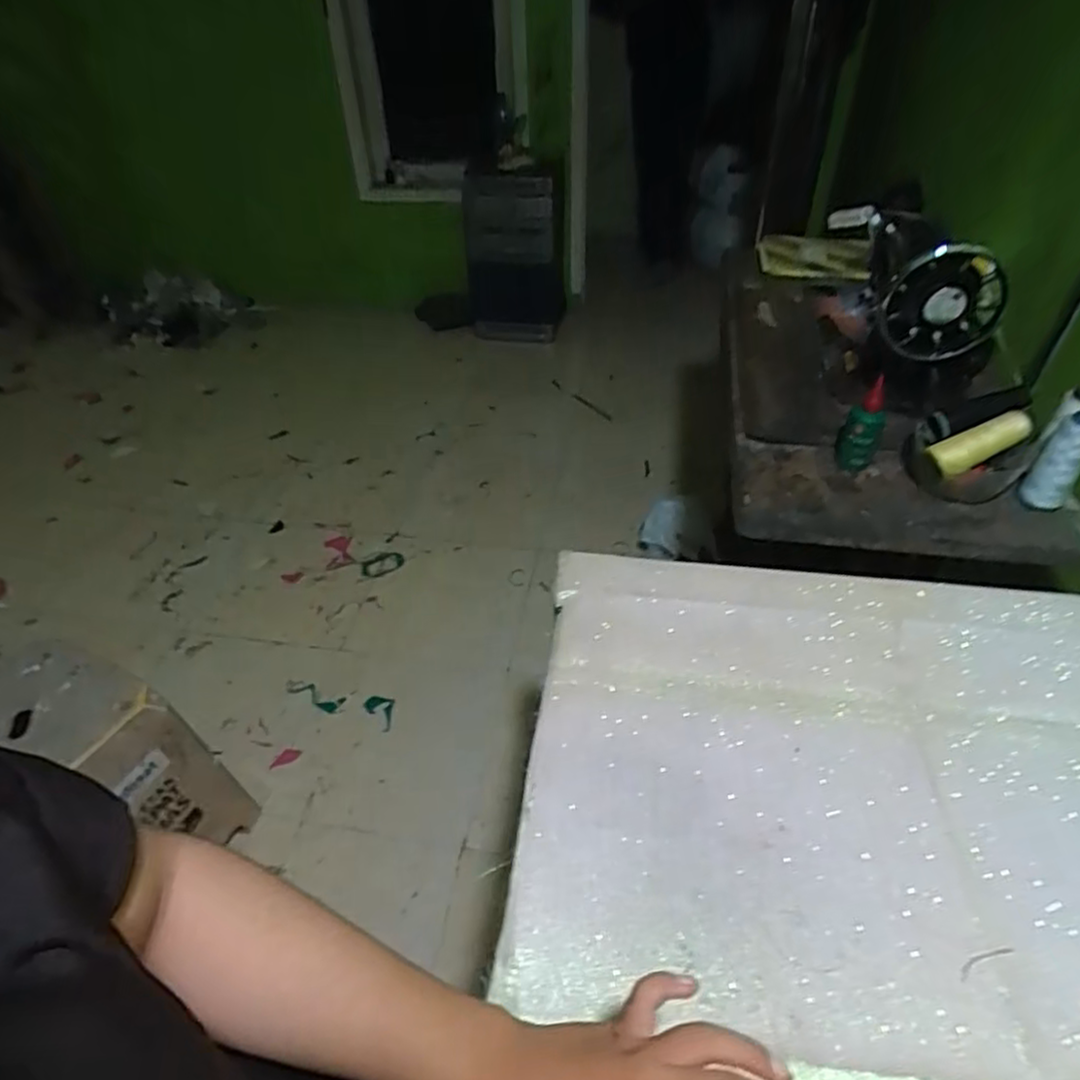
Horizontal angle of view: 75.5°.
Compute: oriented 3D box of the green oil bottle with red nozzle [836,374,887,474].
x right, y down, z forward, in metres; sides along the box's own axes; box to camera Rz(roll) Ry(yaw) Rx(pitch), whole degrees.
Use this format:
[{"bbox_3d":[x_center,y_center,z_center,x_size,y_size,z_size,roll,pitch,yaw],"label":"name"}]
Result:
[{"bbox_3d":[0.389,-0.137,0.841,0.045,0.118,0.052,17,46,22],"label":"green oil bottle with red nozzle"}]

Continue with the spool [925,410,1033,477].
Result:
[{"bbox_3d":[0.505,-0.112,0.794,0.118,0.033,0.034,-27,43,5],"label":"spool"}]

